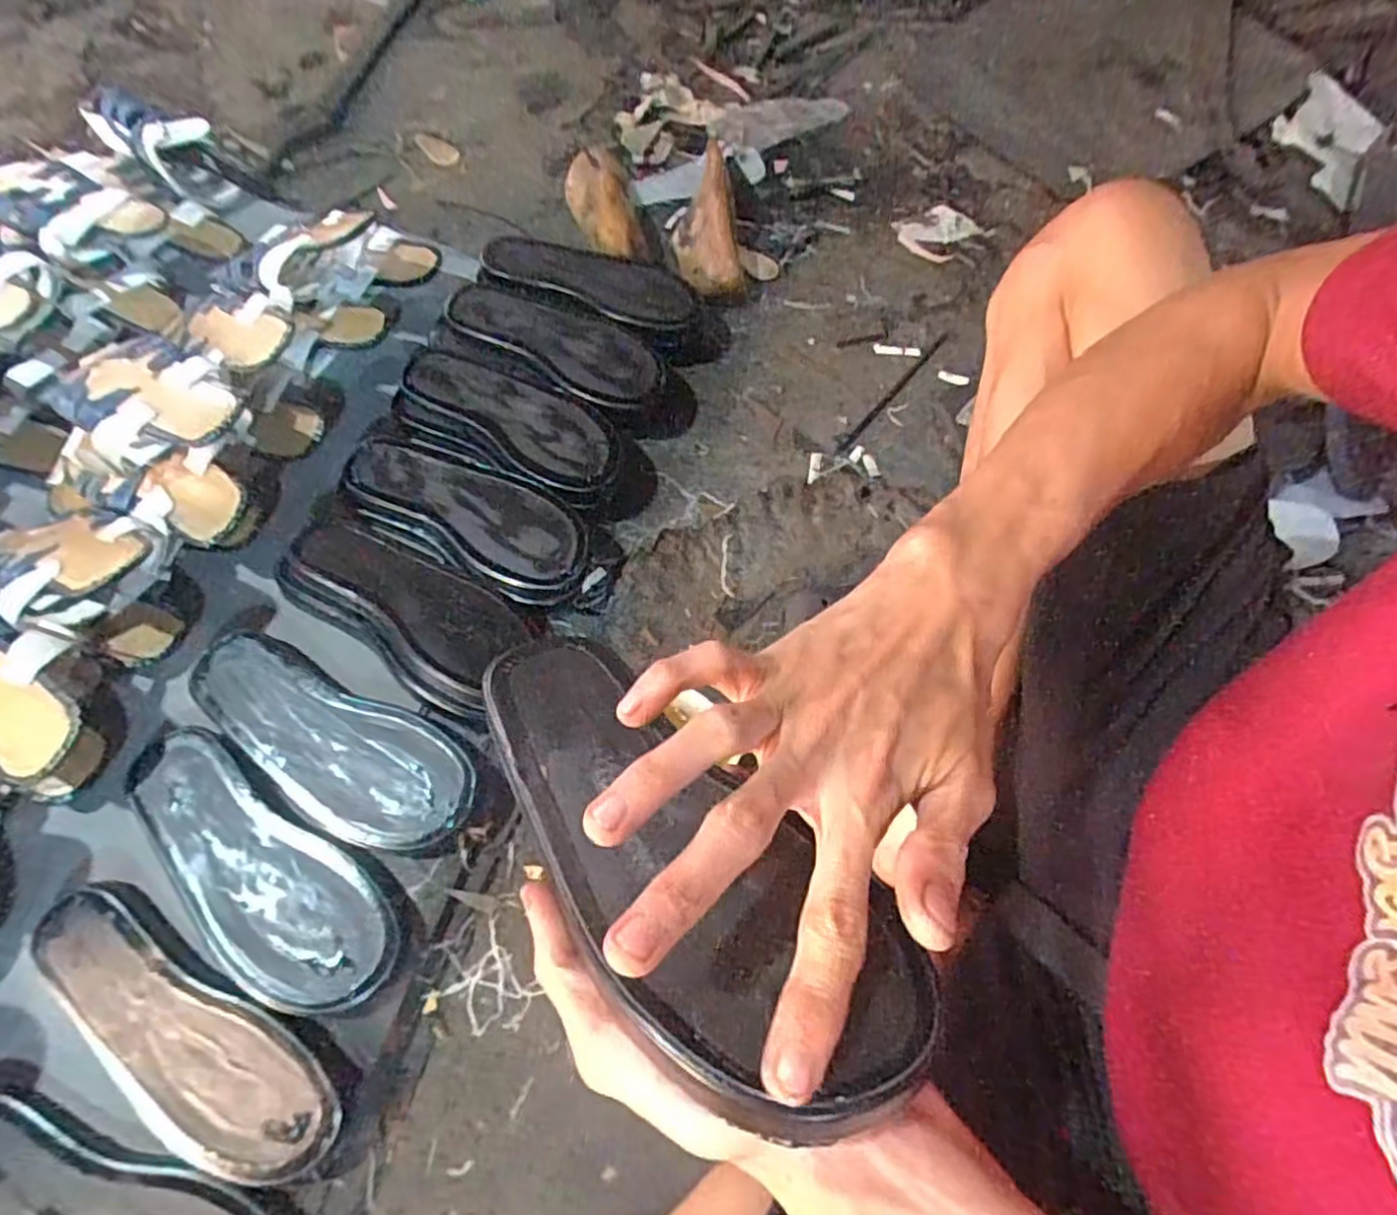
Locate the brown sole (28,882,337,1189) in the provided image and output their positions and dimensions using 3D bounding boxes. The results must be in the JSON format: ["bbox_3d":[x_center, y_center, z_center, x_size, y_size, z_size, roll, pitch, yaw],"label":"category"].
[{"bbox_3d":[-0.359,0.296,0.496,0.250,0.013,0.098,31,84,9],"label":"brown sole"}]

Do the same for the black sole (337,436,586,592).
[{"bbox_3d":[-0.211,-0.096,0.662,0.239,0.012,0.100,26,67,9],"label":"black sole"}]

